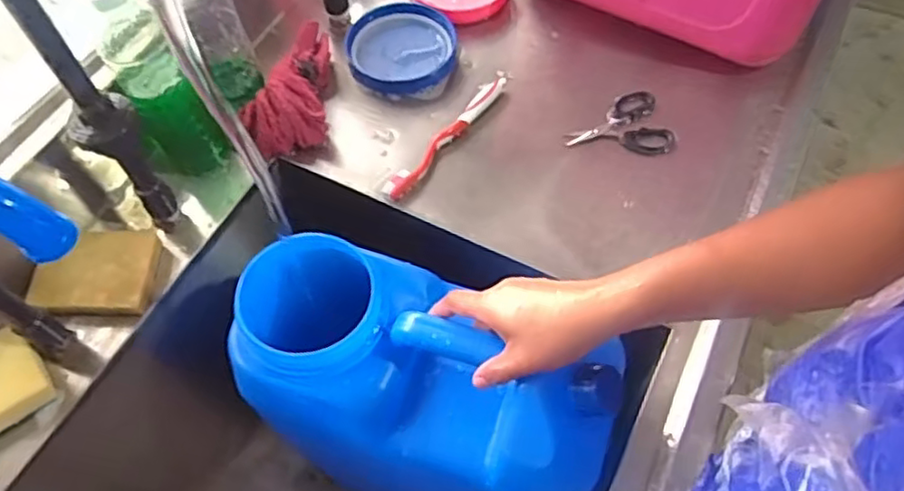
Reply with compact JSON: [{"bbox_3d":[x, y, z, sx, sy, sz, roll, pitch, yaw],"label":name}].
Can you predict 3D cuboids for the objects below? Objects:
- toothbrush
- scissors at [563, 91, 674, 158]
[{"bbox_3d":[-0.004,-0.115,0.689,0.022,0.010,0.186,32,65,21],"label":"toothbrush"},{"bbox_3d":[0.179,-0.132,0.700,0.106,0.008,0.078,9,60,9],"label":"scissors"}]

